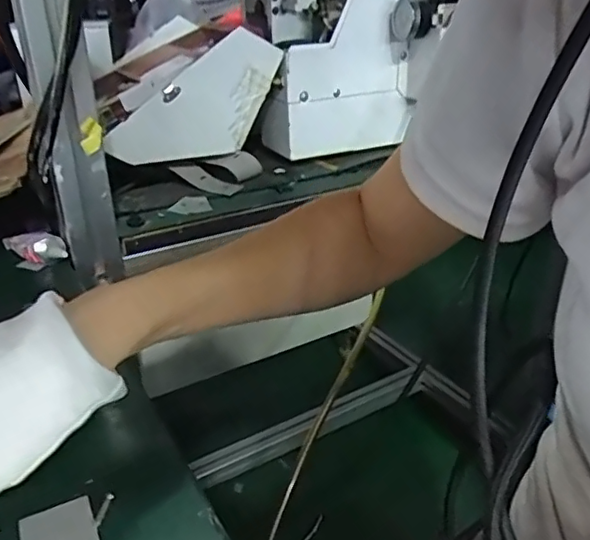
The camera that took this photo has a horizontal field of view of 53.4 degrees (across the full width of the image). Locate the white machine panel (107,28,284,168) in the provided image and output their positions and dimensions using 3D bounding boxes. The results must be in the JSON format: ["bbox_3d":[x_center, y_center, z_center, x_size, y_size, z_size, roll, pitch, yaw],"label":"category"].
[{"bbox_3d":[-0.090,-0.156,0.579,0.188,0.094,0.015,-38,40,-13],"label":"white machine panel"}]

